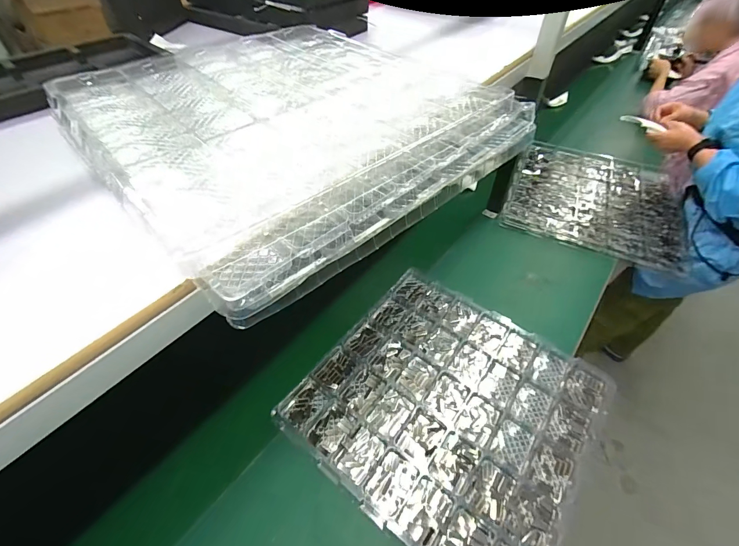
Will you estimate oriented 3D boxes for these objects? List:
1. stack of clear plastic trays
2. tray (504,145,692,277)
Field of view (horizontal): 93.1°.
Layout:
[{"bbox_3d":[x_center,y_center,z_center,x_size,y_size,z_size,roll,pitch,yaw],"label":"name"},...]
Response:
[{"bbox_3d":[-0.122,-0.242,0.530,0.511,0.061,0.576,-35,56,-27],"label":"stack of clear plastic trays"},{"bbox_3d":[0.740,-0.259,1.154,0.500,0.033,0.521,19,51,17],"label":"tray"}]

